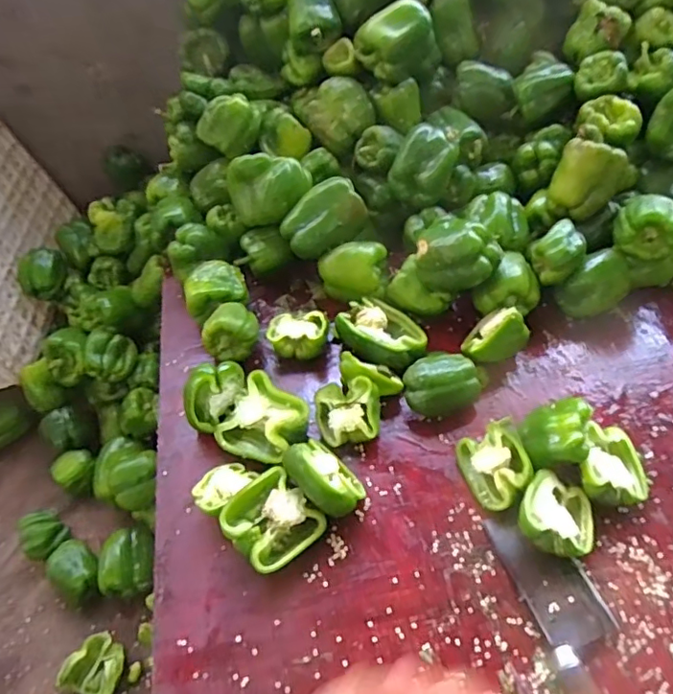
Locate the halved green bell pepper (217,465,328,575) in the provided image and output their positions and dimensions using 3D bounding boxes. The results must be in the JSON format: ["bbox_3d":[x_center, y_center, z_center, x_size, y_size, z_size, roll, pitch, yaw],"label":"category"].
[{"bbox_3d":[-0.062,0.168,0.537,0.073,0.055,0.080,34,60,29],"label":"halved green bell pepper"}]

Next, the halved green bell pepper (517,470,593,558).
[{"bbox_3d":[0.208,0.157,0.524,0.067,0.042,0.072,-2,49,3],"label":"halved green bell pepper"}]

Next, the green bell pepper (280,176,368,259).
[{"bbox_3d":[-0.015,-0.172,0.741,0.110,0.069,0.064,-23,51,-14],"label":"green bell pepper"}]

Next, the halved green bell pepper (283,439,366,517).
[{"bbox_3d":[-0.011,0.130,0.562,0.083,0.066,0.026,42,107,13],"label":"halved green bell pepper"}]

